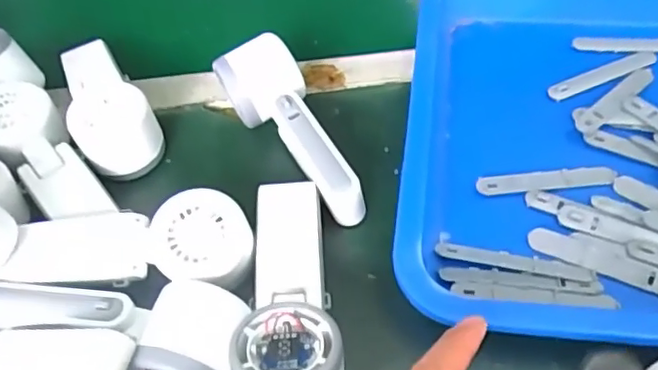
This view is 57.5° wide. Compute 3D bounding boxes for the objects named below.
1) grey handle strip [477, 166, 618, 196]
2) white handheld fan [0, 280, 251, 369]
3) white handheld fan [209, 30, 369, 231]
[{"bbox_3d":[0.149,-0.004,0.411,0.093,0.005,0.015,-7,51,0],"label":"grey handle strip"},{"bbox_3d":[-0.125,0.082,0.348,0.165,0.053,0.055,9,52,13],"label":"white handheld fan"},{"bbox_3d":[-0.030,-0.037,0.425,0.058,0.054,0.155,-20,52,-11],"label":"white handheld fan"}]

